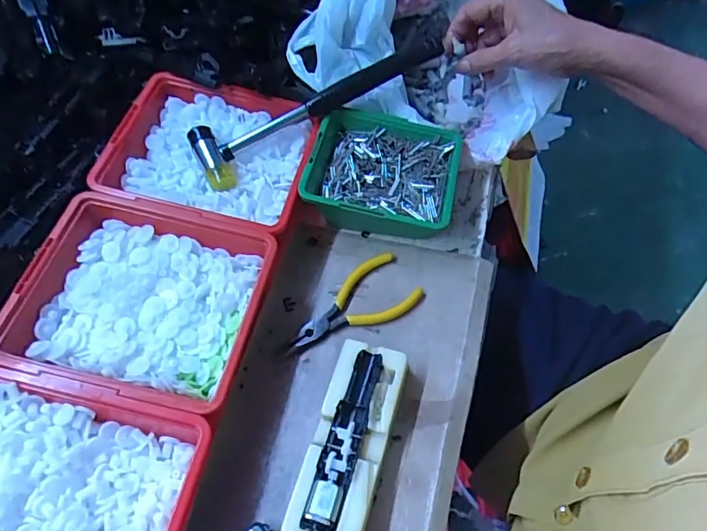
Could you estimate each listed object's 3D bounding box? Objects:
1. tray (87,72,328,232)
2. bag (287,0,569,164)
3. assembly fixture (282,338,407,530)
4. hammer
[{"bbox_3d":[-0.124,-0.094,0.454,0.190,0.064,0.139,11,60,11],"label":"tray"},{"bbox_3d":[0.081,-0.233,0.487,0.241,0.141,0.211,15,61,13],"label":"bag"},{"bbox_3d":[-0.002,0.120,0.343,0.050,0.032,0.132,13,61,12],"label":"assembly fixture"},{"bbox_3d":[-0.029,-0.147,0.447,0.238,0.021,0.058,-28,60,-4],"label":"hammer"}]

